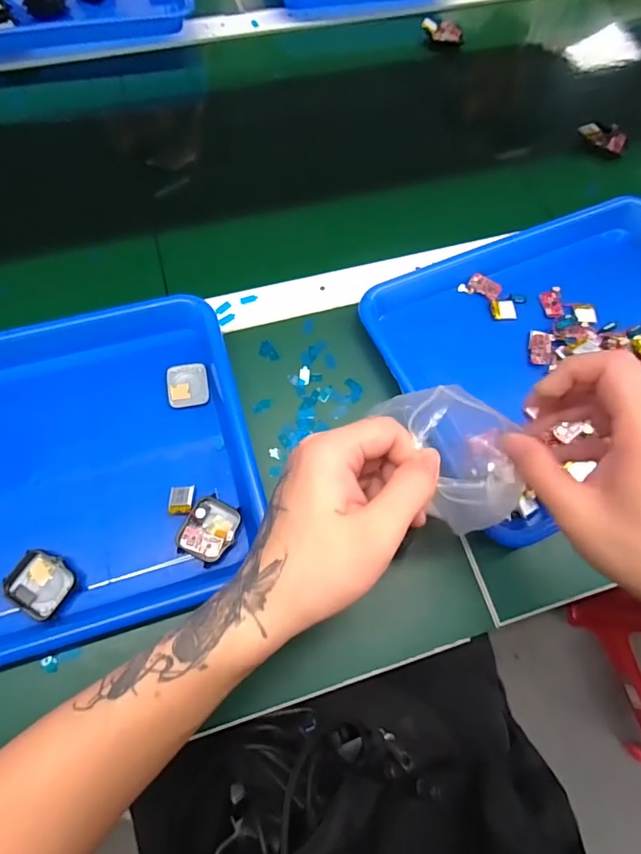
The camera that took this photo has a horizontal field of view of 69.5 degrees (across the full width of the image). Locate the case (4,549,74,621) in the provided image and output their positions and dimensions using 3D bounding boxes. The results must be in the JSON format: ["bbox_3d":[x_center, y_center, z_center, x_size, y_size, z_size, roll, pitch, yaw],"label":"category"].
[{"bbox_3d":[-0.199,0.112,0.329,0.042,0.012,0.039,30,71,10],"label":"case"}]

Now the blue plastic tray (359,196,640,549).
[{"bbox_3d":[0.224,-0.076,0.416,0.323,0.032,0.258,-23,71,-10],"label":"blue plastic tray"}]

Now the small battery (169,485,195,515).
[{"bbox_3d":[-0.105,0.055,0.351,0.018,0.004,0.020,-4,69,-3],"label":"small battery"}]

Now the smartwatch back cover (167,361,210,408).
[{"bbox_3d":[-0.114,-0.038,0.398,0.033,0.006,0.042,-7,69,-4],"label":"smartwatch back cover"}]

